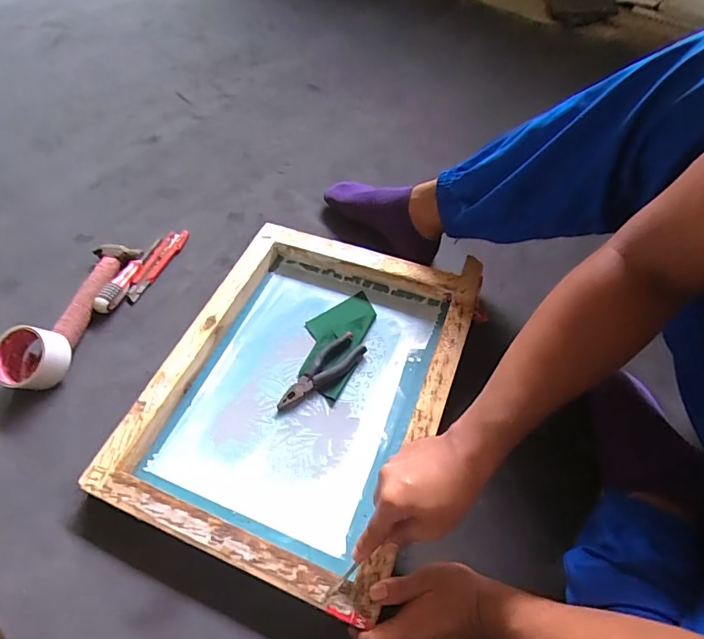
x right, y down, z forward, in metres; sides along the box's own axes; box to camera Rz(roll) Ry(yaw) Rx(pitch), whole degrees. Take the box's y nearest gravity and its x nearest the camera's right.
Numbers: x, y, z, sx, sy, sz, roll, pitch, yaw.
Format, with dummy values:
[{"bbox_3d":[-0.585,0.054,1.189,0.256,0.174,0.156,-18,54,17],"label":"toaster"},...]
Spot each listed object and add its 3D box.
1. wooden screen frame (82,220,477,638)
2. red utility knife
[{"bbox_3d":[-0.064,0.080,0.606,0.360,0.053,0.454,20,60,12],"label":"wooden screen frame"},{"bbox_3d":[-0.335,-0.095,0.759,0.038,0.015,0.160,19,58,13],"label":"red utility knife"}]

